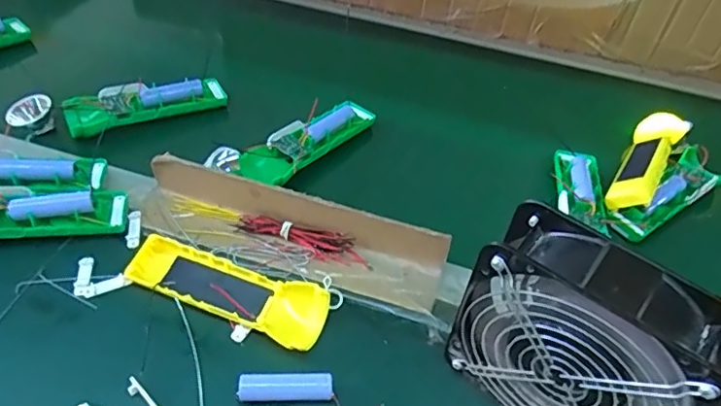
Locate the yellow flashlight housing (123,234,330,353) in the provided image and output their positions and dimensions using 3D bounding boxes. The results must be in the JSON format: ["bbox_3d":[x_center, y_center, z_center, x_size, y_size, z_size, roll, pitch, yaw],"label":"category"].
[{"bbox_3d":[-0.106,0.068,0.457,0.161,0.021,0.049,20,49,15],"label":"yellow flashlight housing"}]

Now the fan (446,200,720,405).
[{"bbox_3d":[0.141,0.093,0.372,0.146,0.144,0.064,30,52,23],"label":"fan"}]

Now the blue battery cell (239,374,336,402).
[{"bbox_3d":[-0.053,0.132,0.410,0.066,0.014,0.017,0,47,-3],"label":"blue battery cell"}]

